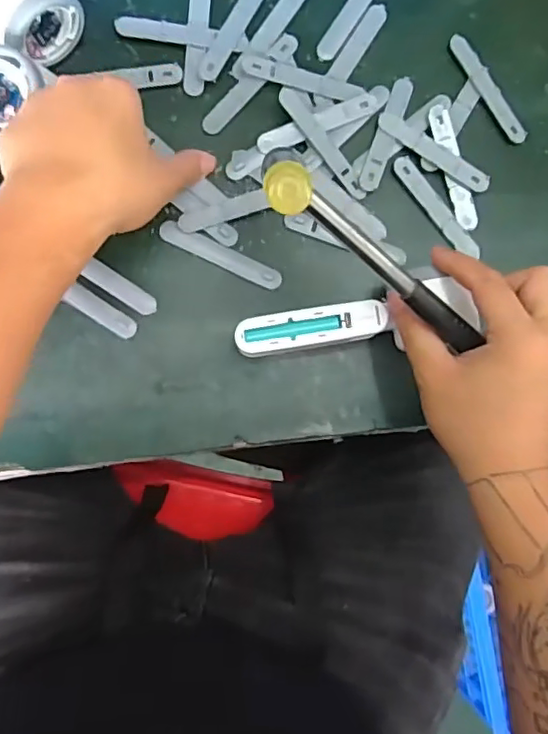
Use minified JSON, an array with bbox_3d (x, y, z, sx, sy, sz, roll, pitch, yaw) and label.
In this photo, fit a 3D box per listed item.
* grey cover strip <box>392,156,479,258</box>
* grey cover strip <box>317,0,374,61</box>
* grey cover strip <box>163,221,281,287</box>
[{"bbox_3d":[0.122,-0.120,0.444,0.016,0.006,0.091,-40,91,-7],"label":"grey cover strip"},{"bbox_3d":[0.061,-0.273,0.450,0.016,0.005,0.092,33,84,-3],"label":"grey cover strip"},{"bbox_3d":[-0.039,-0.082,0.431,0.093,0.006,0.016,25,84,-3],"label":"grey cover strip"}]

